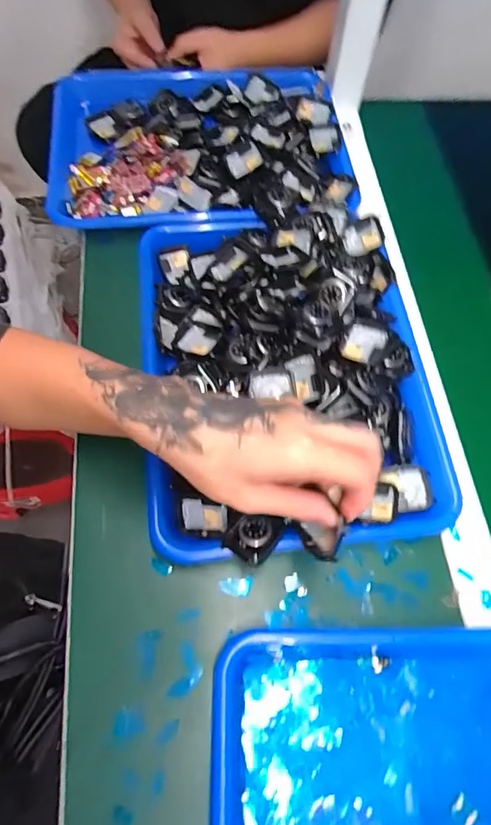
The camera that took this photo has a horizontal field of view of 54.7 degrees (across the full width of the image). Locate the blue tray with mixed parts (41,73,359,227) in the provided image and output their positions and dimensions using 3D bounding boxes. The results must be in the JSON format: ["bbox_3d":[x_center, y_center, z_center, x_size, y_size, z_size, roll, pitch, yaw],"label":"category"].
[{"bbox_3d":[-0.058,-0.311,0.549,0.346,0.046,0.270,1,66,-2],"label":"blue tray with mixed parts"}]

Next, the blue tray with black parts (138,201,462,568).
[{"bbox_3d":[0.034,-0.050,0.429,0.252,0.061,0.340,-6,66,-5],"label":"blue tray with black parts"}]

